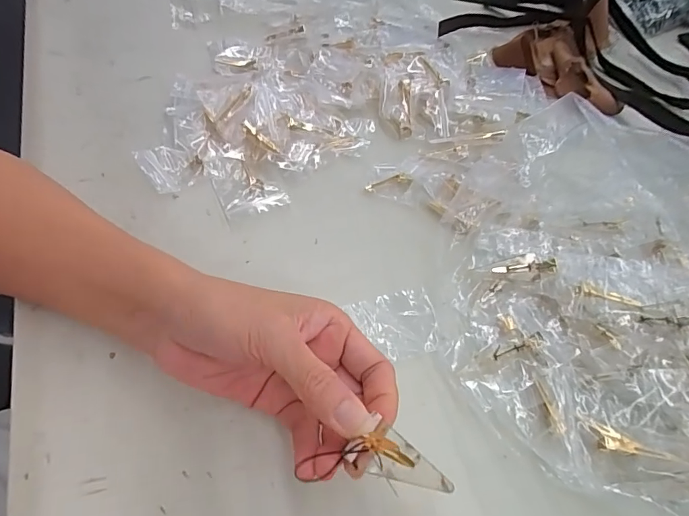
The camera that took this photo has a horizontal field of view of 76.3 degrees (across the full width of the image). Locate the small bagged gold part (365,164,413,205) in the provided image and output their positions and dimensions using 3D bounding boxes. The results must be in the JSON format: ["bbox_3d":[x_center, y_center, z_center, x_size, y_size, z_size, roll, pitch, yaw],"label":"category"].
[{"bbox_3d":[0.041,-0.065,0.371,0.037,0.004,0.036,20,59,9],"label":"small bagged gold part"}]

